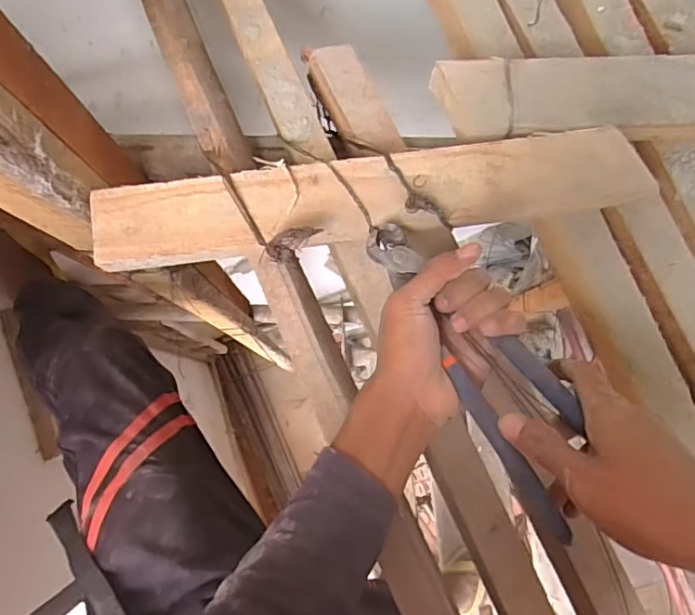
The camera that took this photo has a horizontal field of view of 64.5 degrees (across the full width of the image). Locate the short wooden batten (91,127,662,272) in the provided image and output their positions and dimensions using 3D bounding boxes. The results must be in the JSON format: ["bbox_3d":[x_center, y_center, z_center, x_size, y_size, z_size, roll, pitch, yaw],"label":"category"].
[{"bbox_3d":[0.021,-0.082,0.411,0.406,0.030,0.060,-7,85,-2],"label":"short wooden batten"}]

